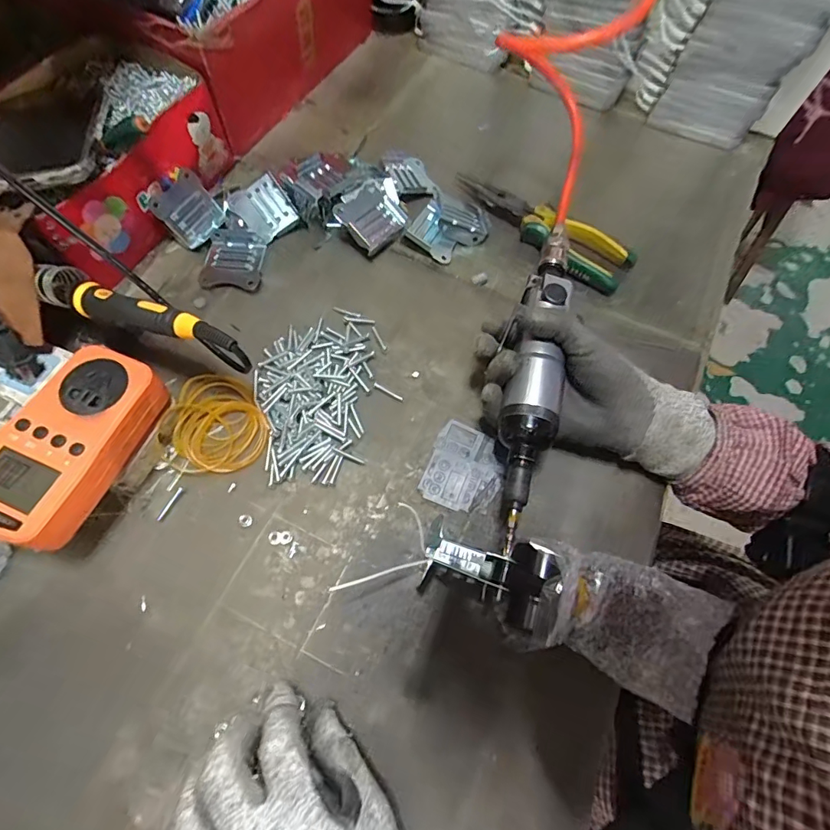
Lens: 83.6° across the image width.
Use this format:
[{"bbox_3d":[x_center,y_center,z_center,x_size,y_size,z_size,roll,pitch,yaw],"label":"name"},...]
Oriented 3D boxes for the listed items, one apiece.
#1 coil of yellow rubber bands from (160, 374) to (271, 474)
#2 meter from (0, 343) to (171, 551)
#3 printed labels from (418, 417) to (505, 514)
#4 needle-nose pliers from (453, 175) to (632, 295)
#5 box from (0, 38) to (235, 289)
[{"bbox_3d":[-0.151,0.004,0.357,0.070,0.023,0.079,6,65,0],"label":"coil of yellow rubber bands"},{"bbox_3d":[-0.222,0.017,0.300,0.068,0.028,0.126,21,66,6],"label":"meter"},{"bbox_3d":[0.039,0.041,0.363,0.056,0.004,0.067,21,66,6],"label":"printed labels"},{"bbox_3d":[0.122,-0.187,0.462,0.190,0.020,0.053,34,68,12],"label":"needle-nose pliers"},{"bbox_3d":[-0.294,-0.244,0.424,0.164,0.097,0.209,26,67,9],"label":"box"}]

